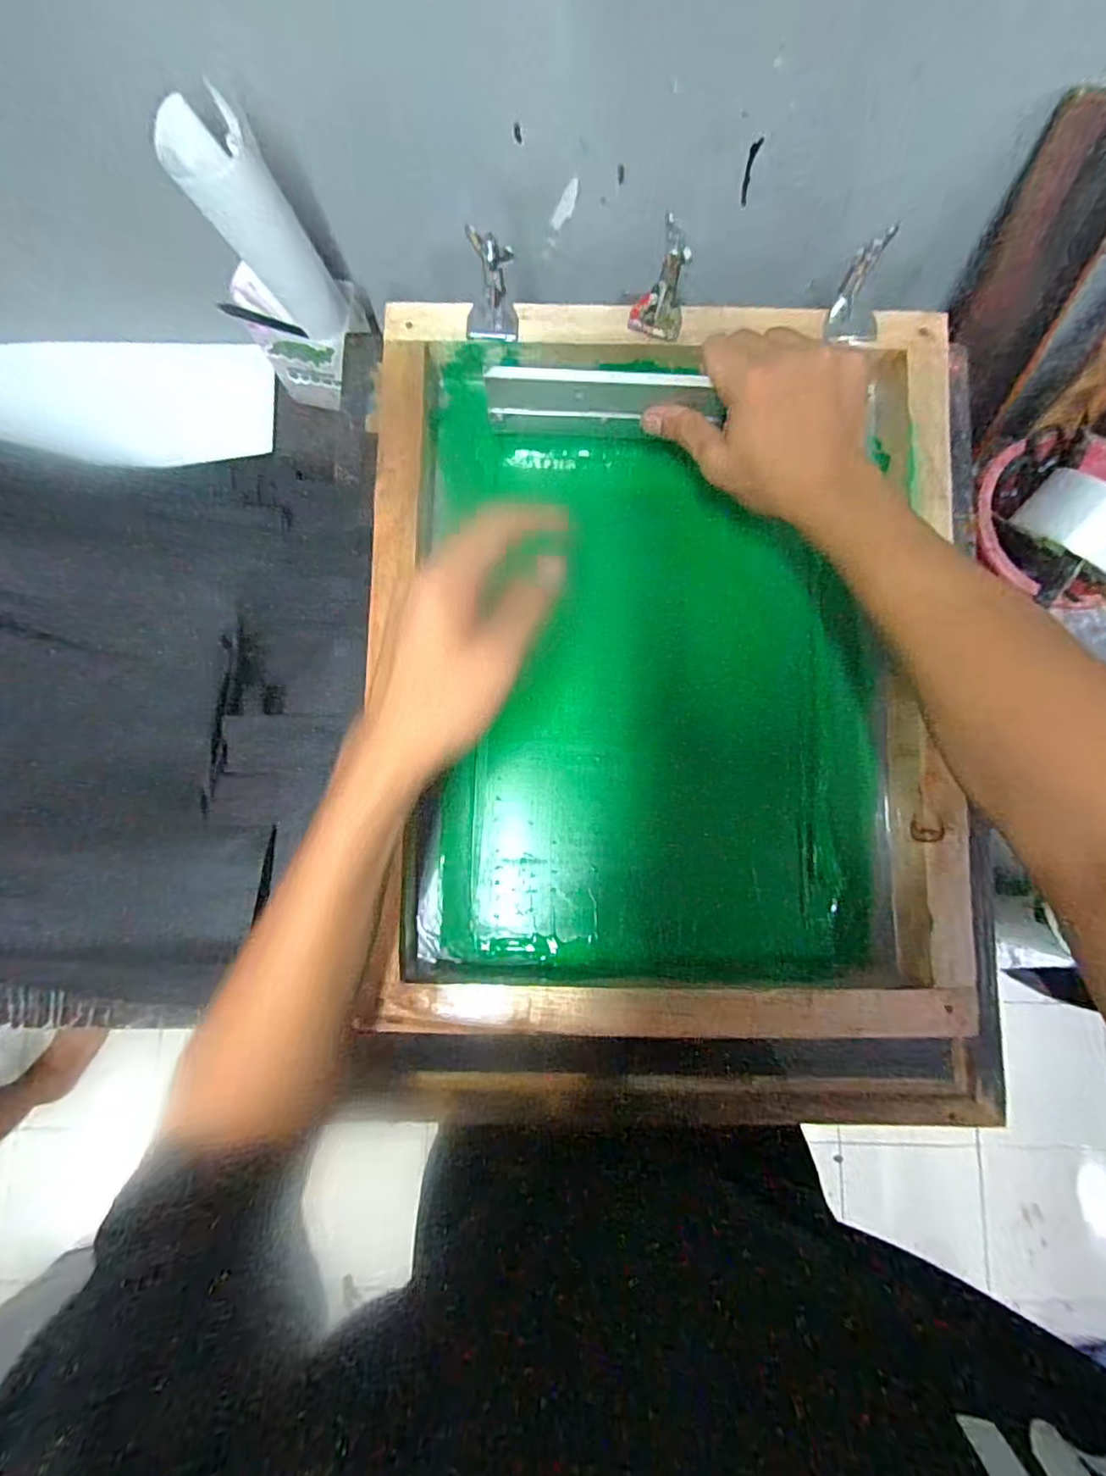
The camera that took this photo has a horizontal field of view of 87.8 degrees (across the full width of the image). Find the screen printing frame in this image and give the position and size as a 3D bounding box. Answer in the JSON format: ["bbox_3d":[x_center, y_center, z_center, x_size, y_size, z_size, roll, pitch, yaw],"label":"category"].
[{"bbox_3d":[0.079,-0.050,0.424,0.436,0.051,0.509,3,83,0],"label":"screen printing frame"}]

